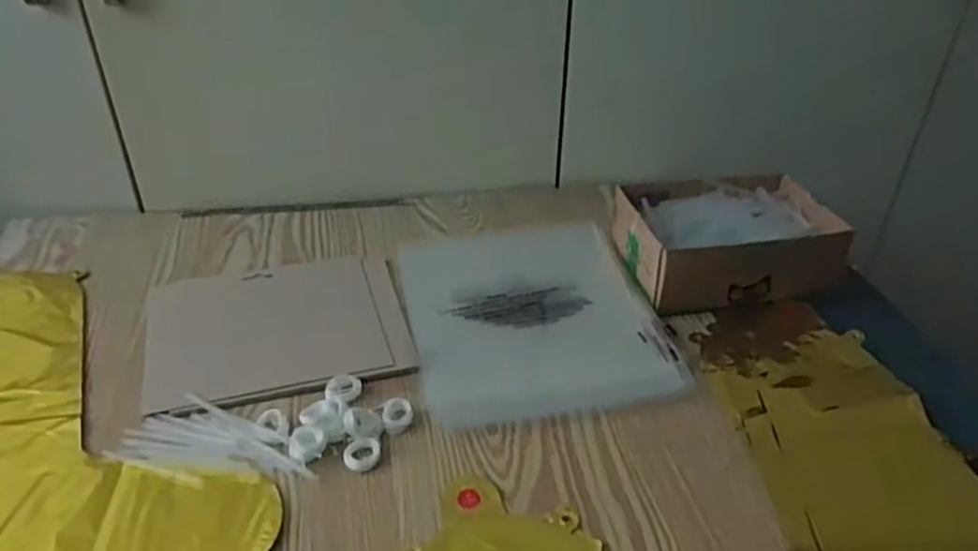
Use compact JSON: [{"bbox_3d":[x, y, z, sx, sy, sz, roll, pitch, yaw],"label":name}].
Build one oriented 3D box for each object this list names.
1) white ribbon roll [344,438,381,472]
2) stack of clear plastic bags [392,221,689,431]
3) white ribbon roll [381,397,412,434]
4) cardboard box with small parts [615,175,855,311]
[{"bbox_3d":[-0.089,0.126,0.524,0.026,0.006,0.024,1,35,-1],"label":"white ribbon roll"},{"bbox_3d":[0.038,0.029,0.657,0.211,0.020,0.234,-7,36,-11],"label":"stack of clear plastic bags"},{"bbox_3d":[-0.068,0.103,0.552,0.022,0.008,0.029,-5,36,-8],"label":"white ribbon roll"},{"bbox_3d":[0.221,-0.034,0.699,0.183,0.061,0.140,-7,36,-11],"label":"cardboard box with small parts"}]

